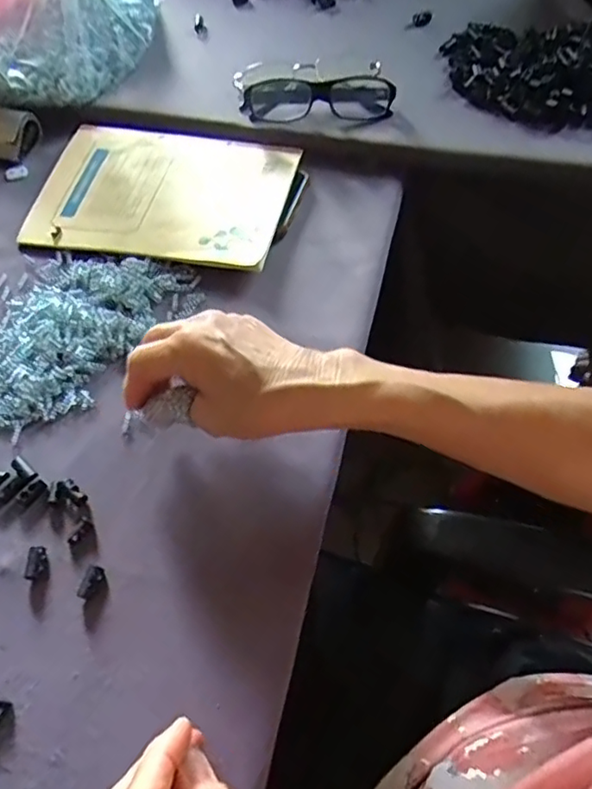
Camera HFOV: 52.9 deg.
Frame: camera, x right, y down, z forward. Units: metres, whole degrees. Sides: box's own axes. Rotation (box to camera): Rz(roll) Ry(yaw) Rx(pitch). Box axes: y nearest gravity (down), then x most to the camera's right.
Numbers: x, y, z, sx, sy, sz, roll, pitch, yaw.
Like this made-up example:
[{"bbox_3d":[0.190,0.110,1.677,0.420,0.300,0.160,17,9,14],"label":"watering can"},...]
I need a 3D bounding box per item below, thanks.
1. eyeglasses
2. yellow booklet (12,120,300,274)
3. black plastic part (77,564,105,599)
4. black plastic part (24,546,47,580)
[{"bbox_3d":[0.015,-0.274,0.537,0.141,0.031,0.078,5,59,6],"label":"eyeglasses"},{"bbox_3d":[-0.112,-0.169,0.494,0.208,0.008,0.146,10,60,9],"label":"yellow booklet"},{"bbox_3d":[-0.115,0.105,0.333,0.008,0.010,0.018,21,62,15],"label":"black plastic part"},{"bbox_3d":[-0.149,0.096,0.341,0.011,0.004,0.018,-4,59,1],"label":"black plastic part"}]

